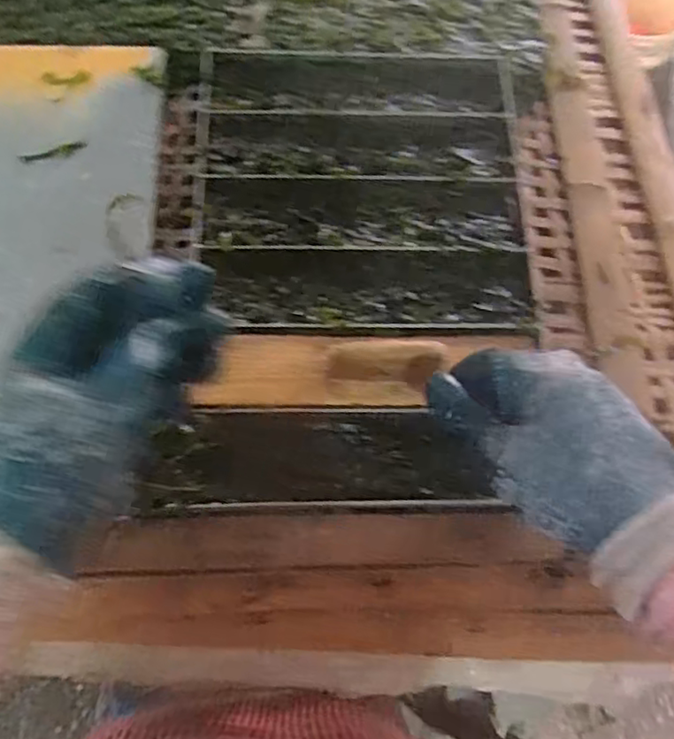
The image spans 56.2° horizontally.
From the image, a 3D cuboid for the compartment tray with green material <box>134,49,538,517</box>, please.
[{"bbox_3d":[0.015,-0.083,0.457,0.239,0.036,0.369,3,67,0],"label":"compartment tray with green material"}]

